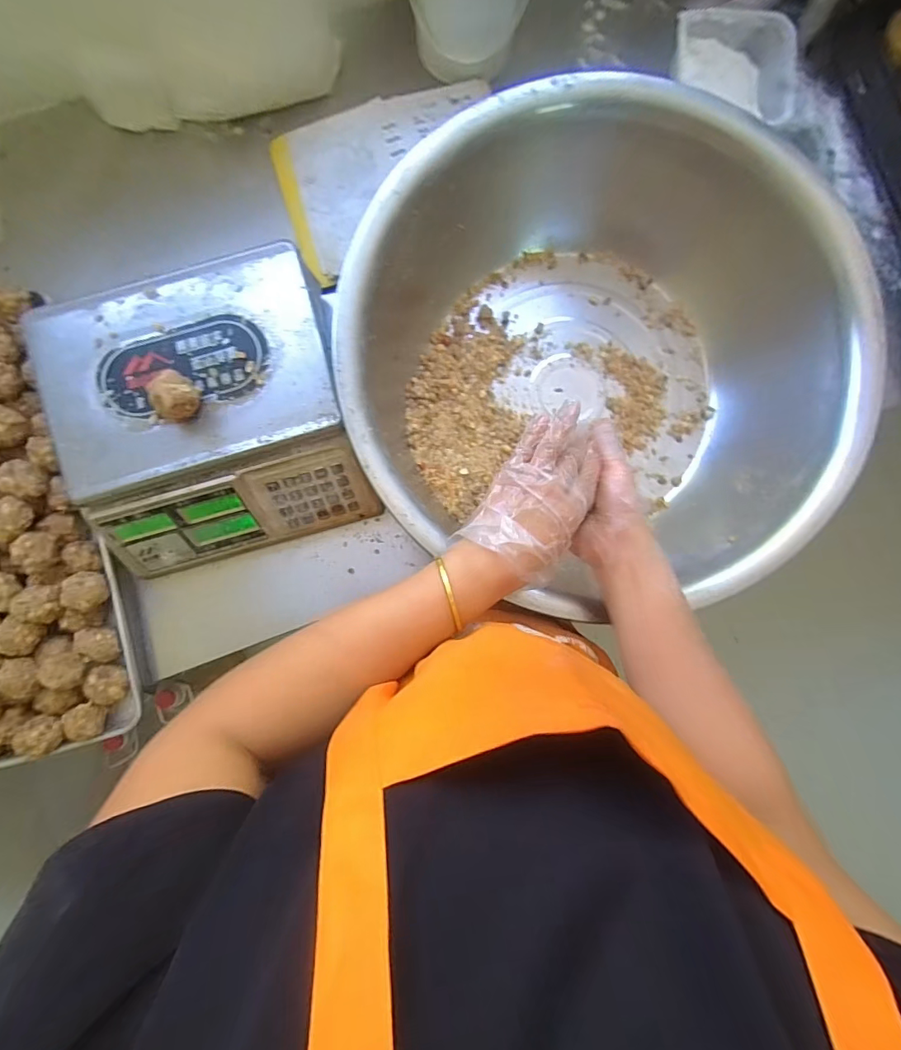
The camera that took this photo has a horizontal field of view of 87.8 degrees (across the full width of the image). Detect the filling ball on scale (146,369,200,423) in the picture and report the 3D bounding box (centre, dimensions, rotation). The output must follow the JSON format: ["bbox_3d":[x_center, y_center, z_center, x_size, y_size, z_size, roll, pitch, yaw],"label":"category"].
[{"bbox_3d":[-0.294,-0.137,0.504,0.041,0.046,0.047,36,88,0],"label":"filling ball on scale"}]

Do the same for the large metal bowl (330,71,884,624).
[{"bbox_3d":[0.163,-0.192,0.571,0.556,0.177,0.538,4,88,-1],"label":"large metal bowl"}]

